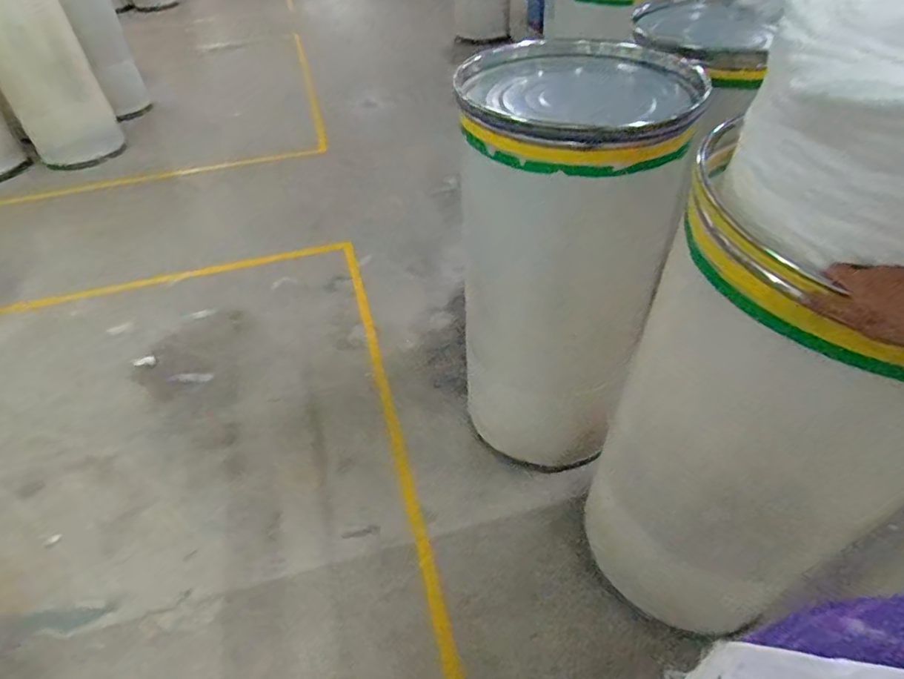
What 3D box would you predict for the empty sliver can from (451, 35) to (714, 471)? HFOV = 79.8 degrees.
[{"bbox_3d":[0.306,-0.198,1.487,0.501,1.031,0.578,7,45,11],"label":"empty sliver can"}]

